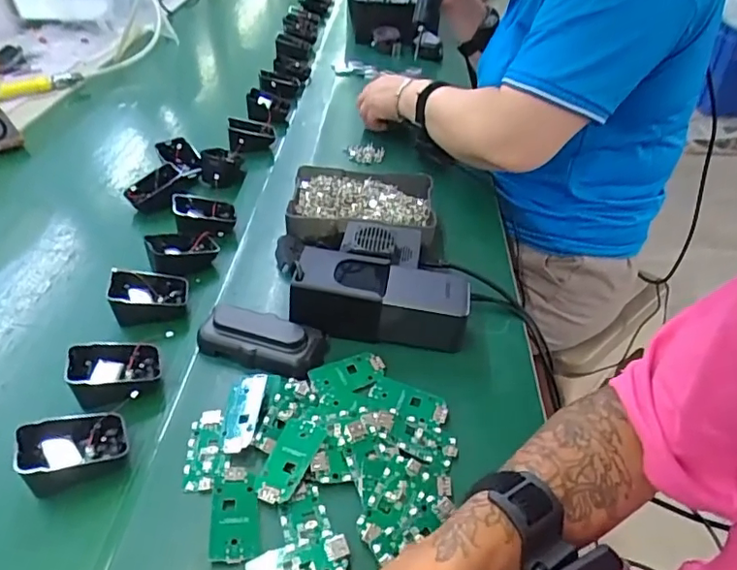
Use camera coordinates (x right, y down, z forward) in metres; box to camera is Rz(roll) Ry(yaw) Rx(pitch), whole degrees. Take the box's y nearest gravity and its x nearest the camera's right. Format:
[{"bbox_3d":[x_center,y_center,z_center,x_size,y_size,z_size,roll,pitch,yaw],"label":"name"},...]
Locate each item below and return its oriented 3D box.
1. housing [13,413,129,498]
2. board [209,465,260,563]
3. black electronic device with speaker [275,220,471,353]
[{"bbox_3d":[-0.209,0.116,0.396,0.068,0.038,0.047,-22,46,-27],"label":"housing"},{"bbox_3d":[-0.089,0.151,0.371,0.030,0.004,0.064,-5,40,-10],"label":"board"},{"bbox_3d":[0.012,-0.010,0.530,0.161,0.055,0.137,6,40,3],"label":"black electronic device with speaker"}]

